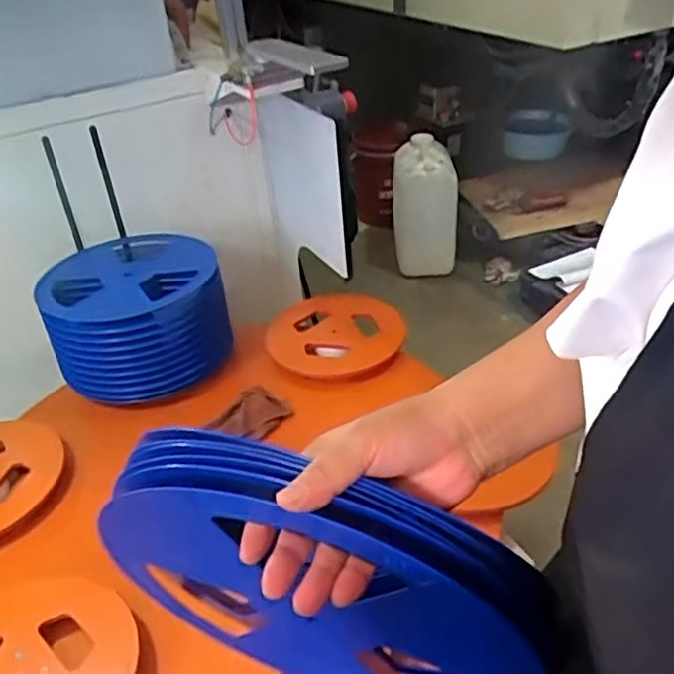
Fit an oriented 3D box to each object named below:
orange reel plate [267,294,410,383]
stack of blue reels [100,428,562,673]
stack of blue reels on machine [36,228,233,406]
[{"bbox_3d":[0.001,-0.009,1.307,0.256,0.026,0.224,-22,39,-24],"label":"orange reel plate"},{"bbox_3d":[-0.016,0.175,0.458,0.308,0.274,0.066,11,37,20],"label":"stack of blue reels"},{"bbox_3d":[-0.380,-0.050,1.300,0.315,0.180,0.307,-14,36,-14],"label":"stack of blue reels on machine"}]

